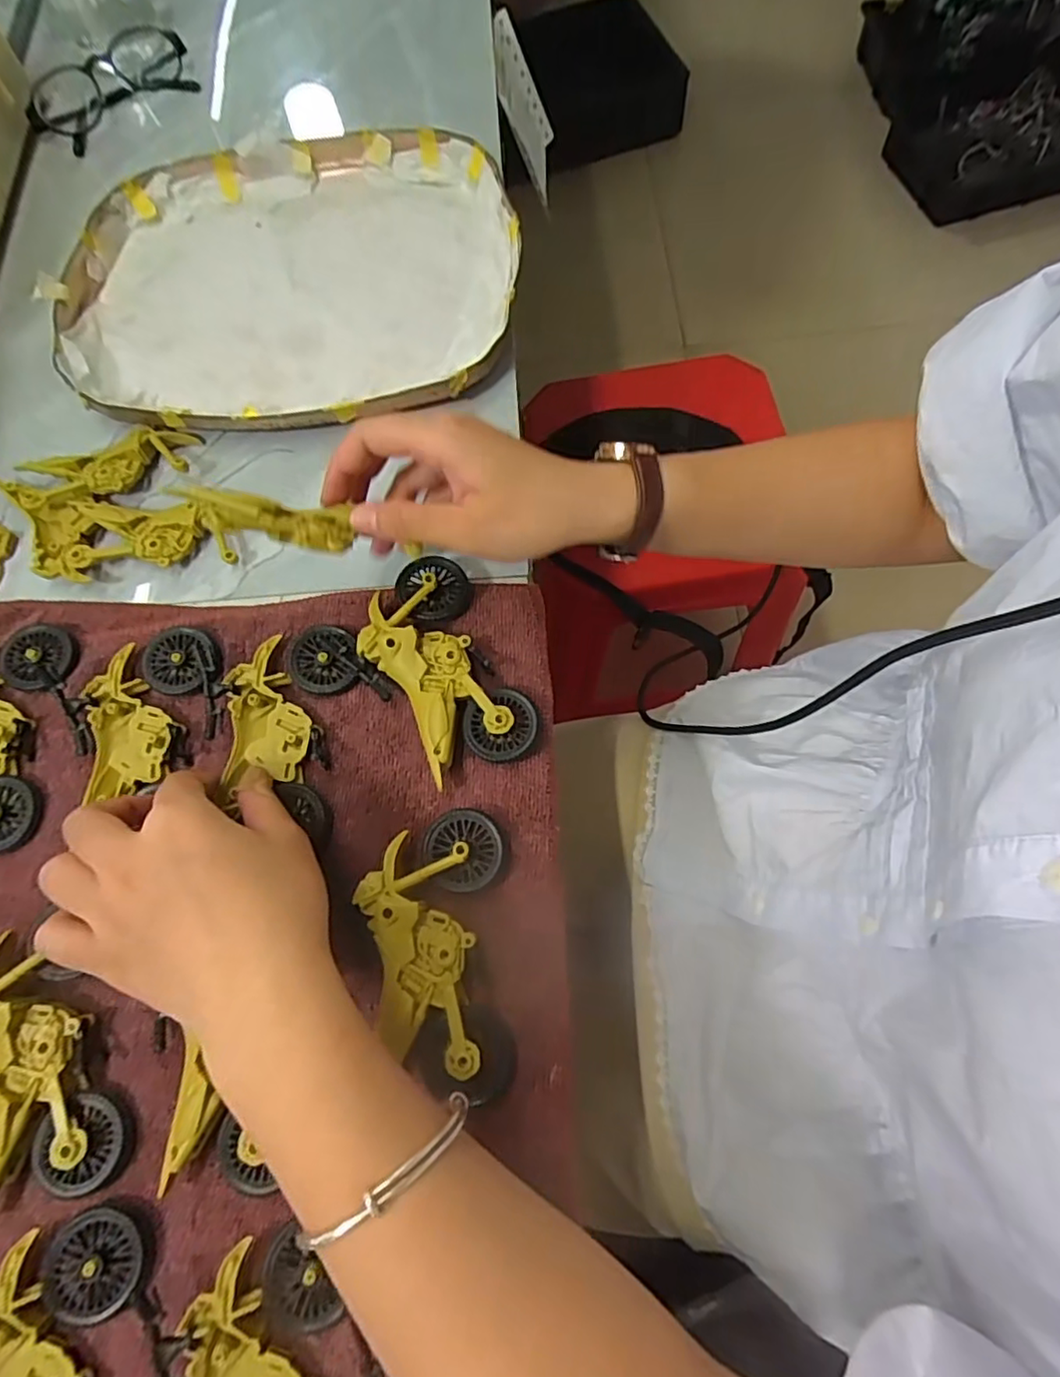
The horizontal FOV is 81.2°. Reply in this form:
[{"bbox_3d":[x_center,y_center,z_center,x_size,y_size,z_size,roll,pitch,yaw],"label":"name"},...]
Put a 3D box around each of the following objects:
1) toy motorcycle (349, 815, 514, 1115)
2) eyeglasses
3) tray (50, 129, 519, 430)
[{"bbox_3d":[-0.041,0.113,0.271,0.060,0.021,0.112,-4,72,1],"label":"toy motorcycle"},{"bbox_3d":[-0.325,-0.468,0.478,0.129,0.032,0.058,-33,74,-8],"label":"eyeglasses"},{"bbox_3d":[-0.158,-0.269,0.407,0.291,0.021,0.235,-10,72,-1],"label":"tray"}]

